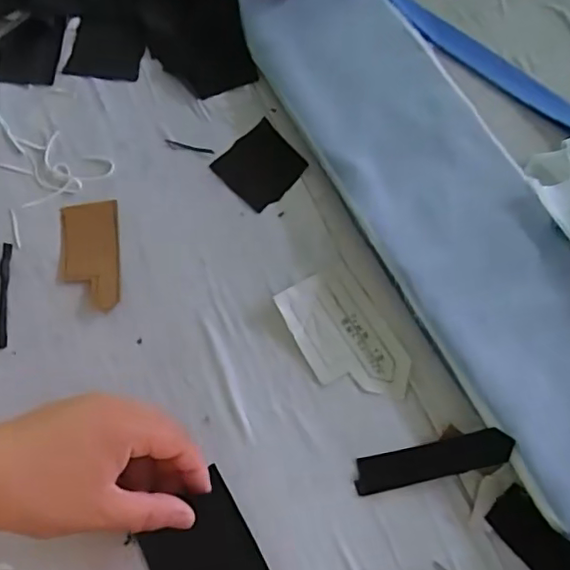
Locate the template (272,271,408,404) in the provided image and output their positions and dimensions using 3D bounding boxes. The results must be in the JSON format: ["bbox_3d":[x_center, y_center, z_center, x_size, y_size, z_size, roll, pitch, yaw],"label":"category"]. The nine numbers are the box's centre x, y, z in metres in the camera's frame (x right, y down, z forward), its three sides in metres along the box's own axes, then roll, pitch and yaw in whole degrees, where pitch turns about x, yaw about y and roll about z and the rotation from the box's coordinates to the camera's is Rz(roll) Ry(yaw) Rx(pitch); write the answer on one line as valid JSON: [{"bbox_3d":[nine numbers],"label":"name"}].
[{"bbox_3d":[0.039,0.035,0.385,0.057,0.005,0.092,-28,72,-9],"label":"template"}]

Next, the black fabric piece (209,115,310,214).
[{"bbox_3d":[-0.018,-0.088,0.429,0.055,0.005,0.056,-40,73,-15],"label":"black fabric piece"}]

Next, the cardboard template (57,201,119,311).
[{"bbox_3d":[-0.136,-0.020,0.402,0.041,0.004,0.082,-6,68,-3],"label":"cardboard template"}]

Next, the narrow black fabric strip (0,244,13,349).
[{"bbox_3d":[-0.190,0.007,0.393,0.009,0.004,0.074,-5,68,-2],"label":"narrow black fabric strip"}]

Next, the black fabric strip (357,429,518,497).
[{"bbox_3d":[0.088,0.106,0.349,0.092,0.006,0.021,-16,68,8],"label":"black fabric strip"}]

